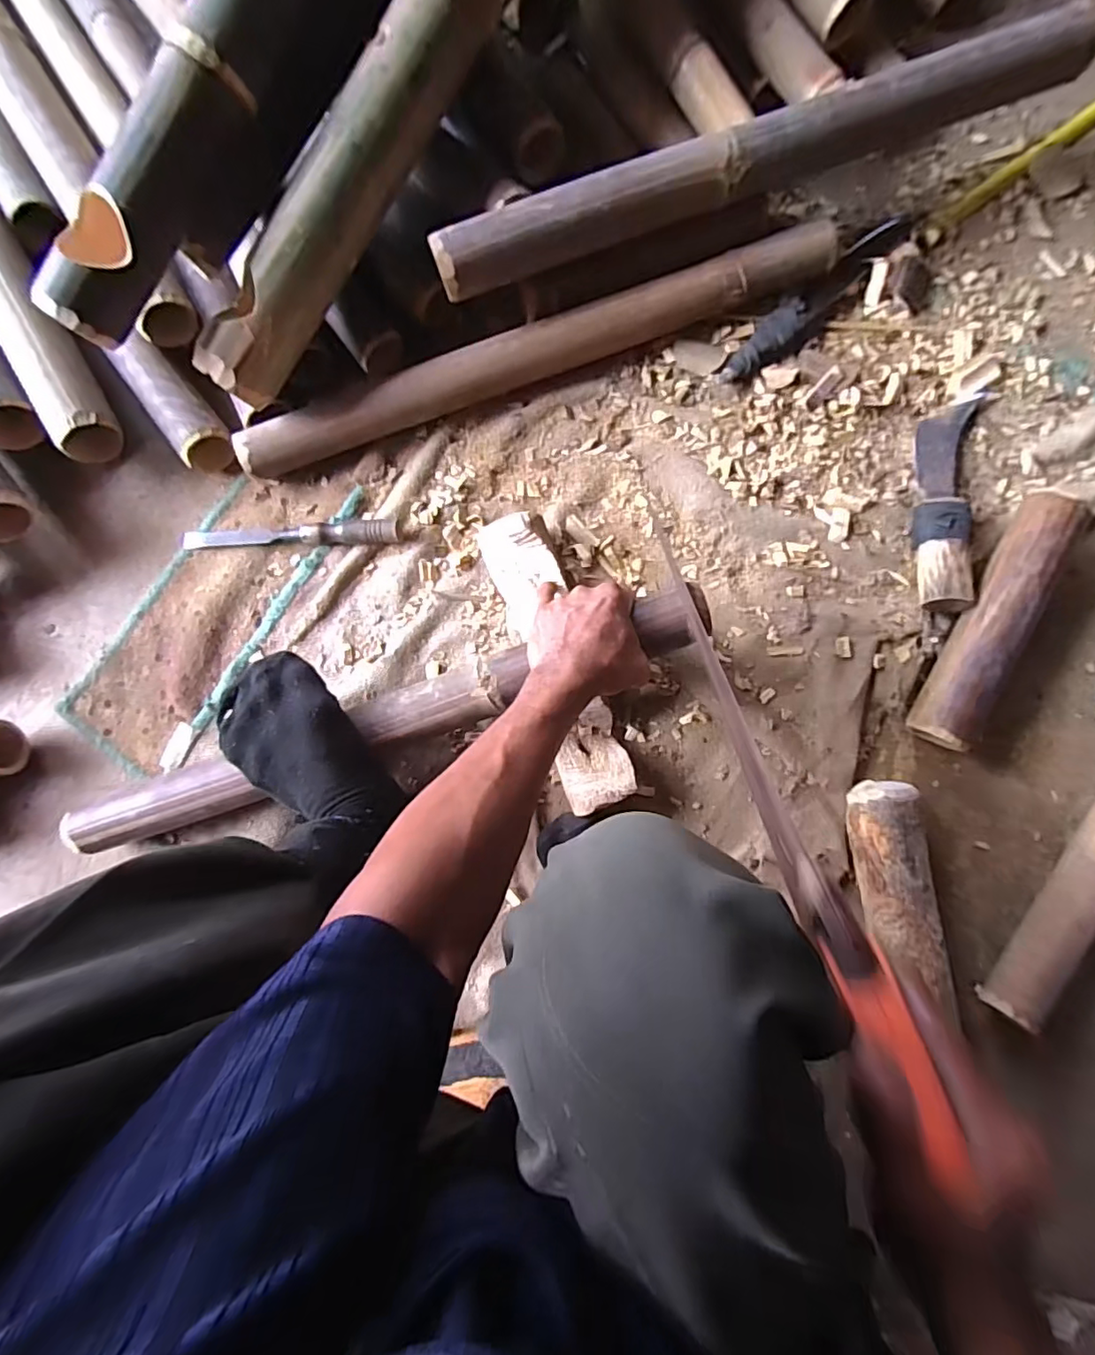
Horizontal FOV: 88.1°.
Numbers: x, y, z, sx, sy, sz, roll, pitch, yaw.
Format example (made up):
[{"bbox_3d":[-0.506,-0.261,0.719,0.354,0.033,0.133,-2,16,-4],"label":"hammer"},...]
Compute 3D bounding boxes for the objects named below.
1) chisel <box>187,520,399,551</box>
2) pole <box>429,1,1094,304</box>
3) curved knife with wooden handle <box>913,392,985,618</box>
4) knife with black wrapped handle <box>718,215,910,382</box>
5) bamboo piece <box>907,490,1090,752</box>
[{"bbox_3d":[-0.284,-0.155,0.623,0.245,0.023,0.024,-2,86,3],"label":"chisel"},{"bbox_3d":[0.201,-0.496,0.537,0.645,0.054,0.056,-20,85,1],"label":"pole"},{"bbox_3d":[0.414,-0.184,0.578,0.063,0.041,0.236,6,86,3],"label":"curved knife with wooden handle"},{"bbox_3d":[0.291,-0.413,0.615,0.273,0.023,0.033,-41,85,-1],"label":"knife with black wrapped handle"},{"bbox_3d":[0.444,-0.053,0.557,0.061,0.059,0.266,27,87,5],"label":"bamboo piece"}]

